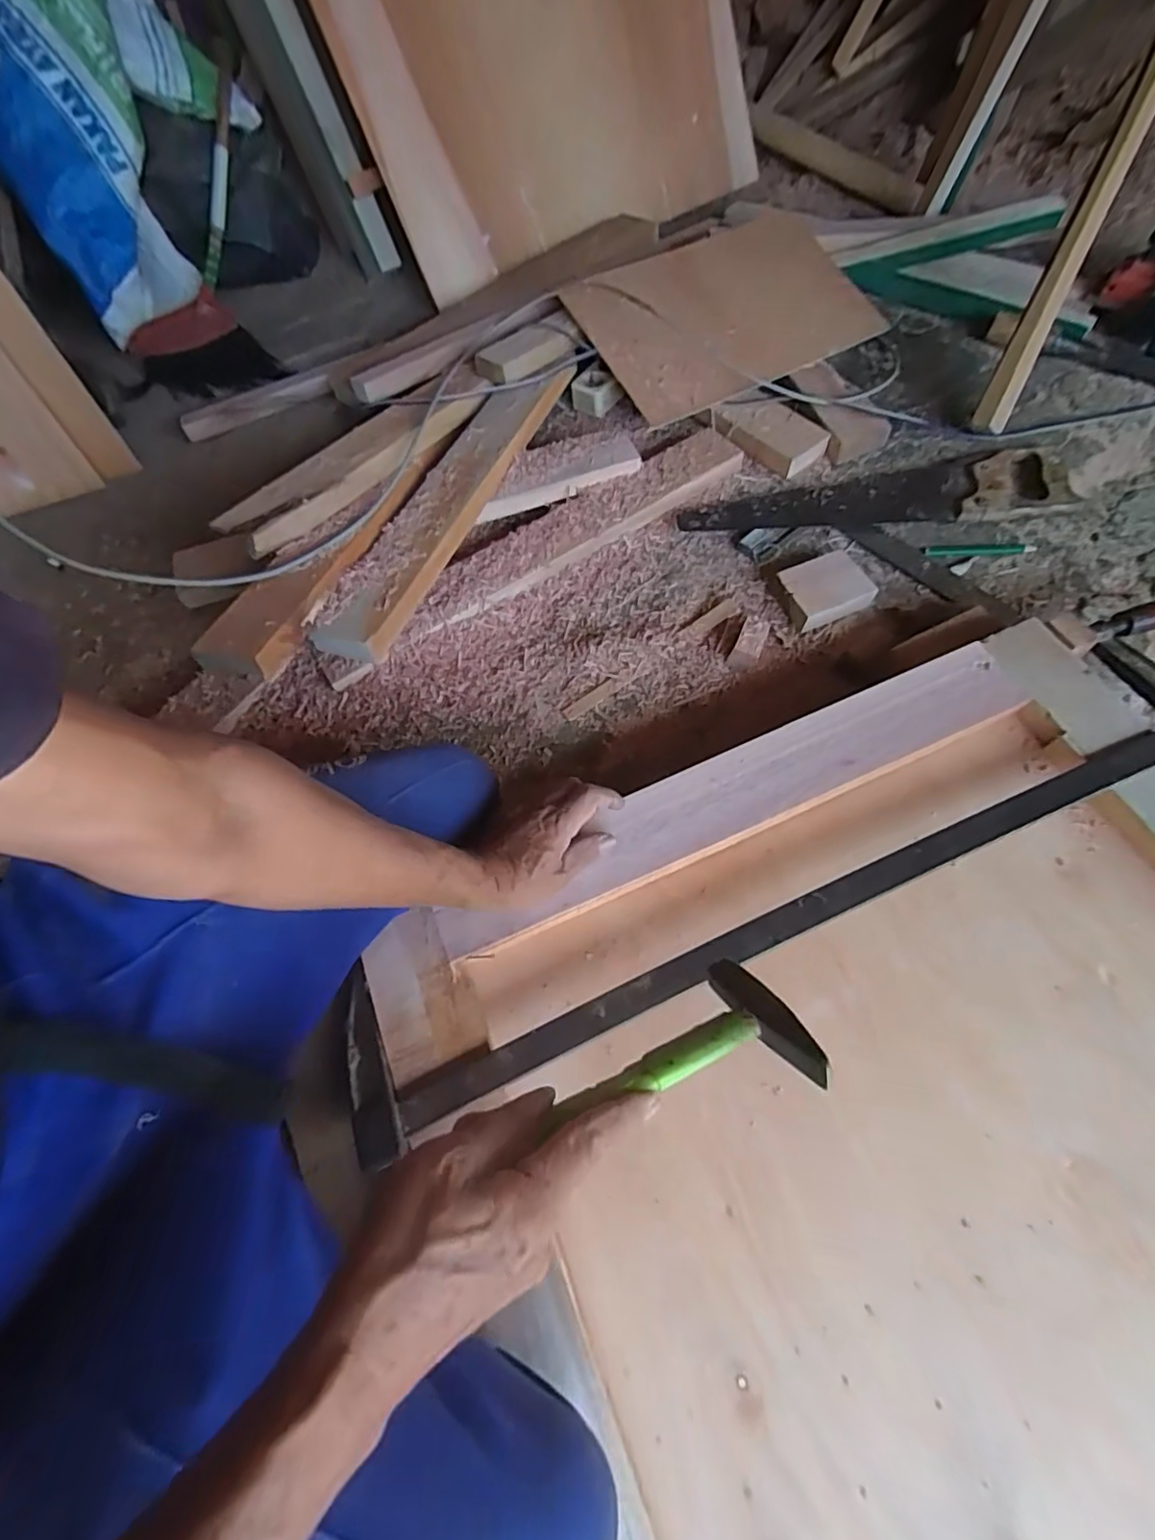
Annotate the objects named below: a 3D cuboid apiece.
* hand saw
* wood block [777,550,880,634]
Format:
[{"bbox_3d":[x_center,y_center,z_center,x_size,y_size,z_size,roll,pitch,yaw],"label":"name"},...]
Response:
[{"bbox_3d":[0.397,-0.359,0.813,0.506,0.029,0.105,-7,61,0],"label":"hand saw"},{"bbox_3d":[0.301,-0.222,0.745,0.095,0.034,0.080,-19,62,-6],"label":"wood block"}]

